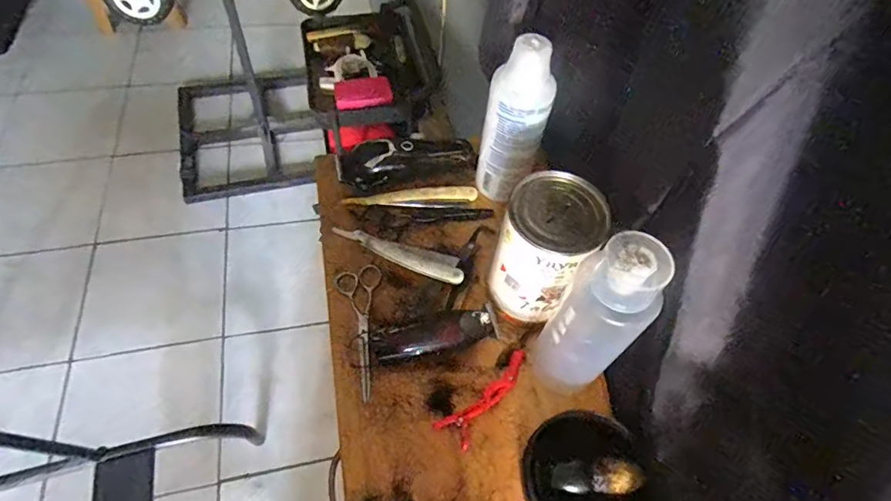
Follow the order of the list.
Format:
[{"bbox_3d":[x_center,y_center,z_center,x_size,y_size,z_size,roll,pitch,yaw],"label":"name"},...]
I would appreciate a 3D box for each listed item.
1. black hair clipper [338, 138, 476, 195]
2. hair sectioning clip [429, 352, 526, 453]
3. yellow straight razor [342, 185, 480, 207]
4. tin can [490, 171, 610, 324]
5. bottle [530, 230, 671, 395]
[{"bbox_3d":[-0.043,-0.108,0.563,0.157,0.041,0.040,-15,58,-15],"label":"black hair clipper"},{"bbox_3d":[0.041,0.134,0.440,0.106,0.018,0.031,-35,66,-25],"label":"hair sectioning clip"},{"bbox_3d":[-0.040,-0.067,0.569,0.151,0.008,0.031,-1,56,-6],"label":"yellow straight razor"},{"bbox_3d":[0.089,0.000,0.437,0.077,0.112,0.086,31,59,15],"label":"tin can"},{"bbox_3d":[0.116,0.060,0.377,0.061,0.182,0.055,-35,66,-25],"label":"bottle"}]

